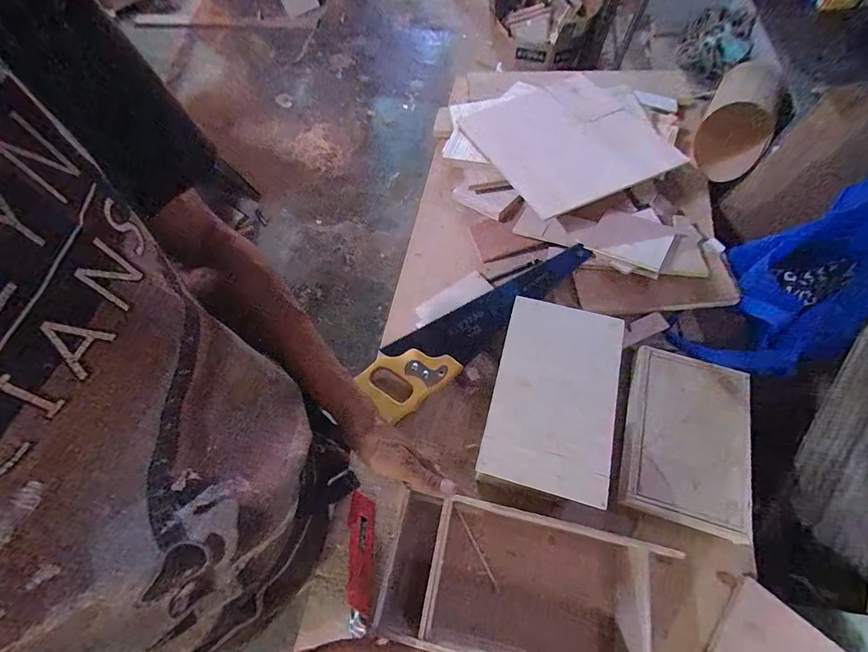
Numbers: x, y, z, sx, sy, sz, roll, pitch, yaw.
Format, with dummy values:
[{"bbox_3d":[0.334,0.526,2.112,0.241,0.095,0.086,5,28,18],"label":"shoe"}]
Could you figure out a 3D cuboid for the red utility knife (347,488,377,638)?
[{"bbox_3d":[-0.092,0.287,0.503,0.031,0.020,0.148,0,64,0],"label":"red utility knife"}]

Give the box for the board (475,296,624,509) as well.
[{"bbox_3d":[0.140,0.074,0.468,0.132,0.015,0.219,15,65,7],"label":"board"}]

